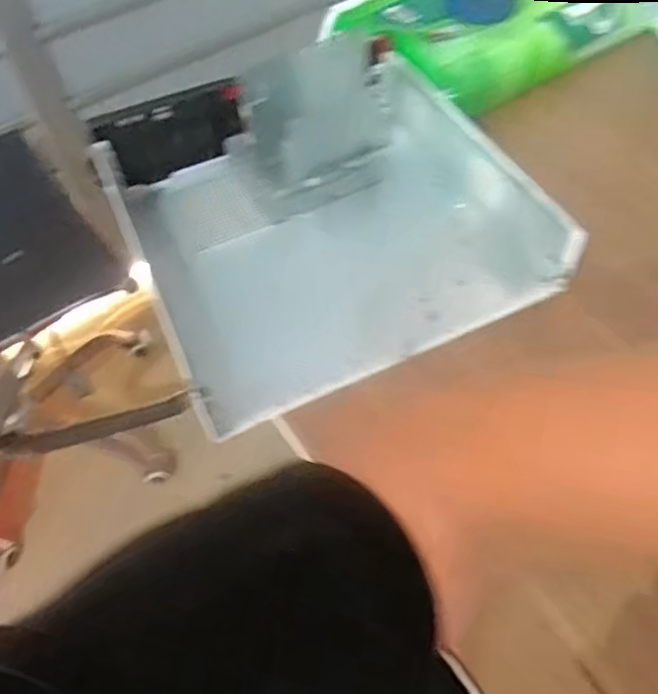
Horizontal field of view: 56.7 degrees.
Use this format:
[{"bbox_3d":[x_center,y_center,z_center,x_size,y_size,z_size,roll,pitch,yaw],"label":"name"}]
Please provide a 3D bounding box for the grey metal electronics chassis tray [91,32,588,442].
[{"bbox_3d":[-0.013,-0.126,0.565,0.340,0.098,0.315,-22,57,-13],"label":"grey metal electronics chassis tray"}]

